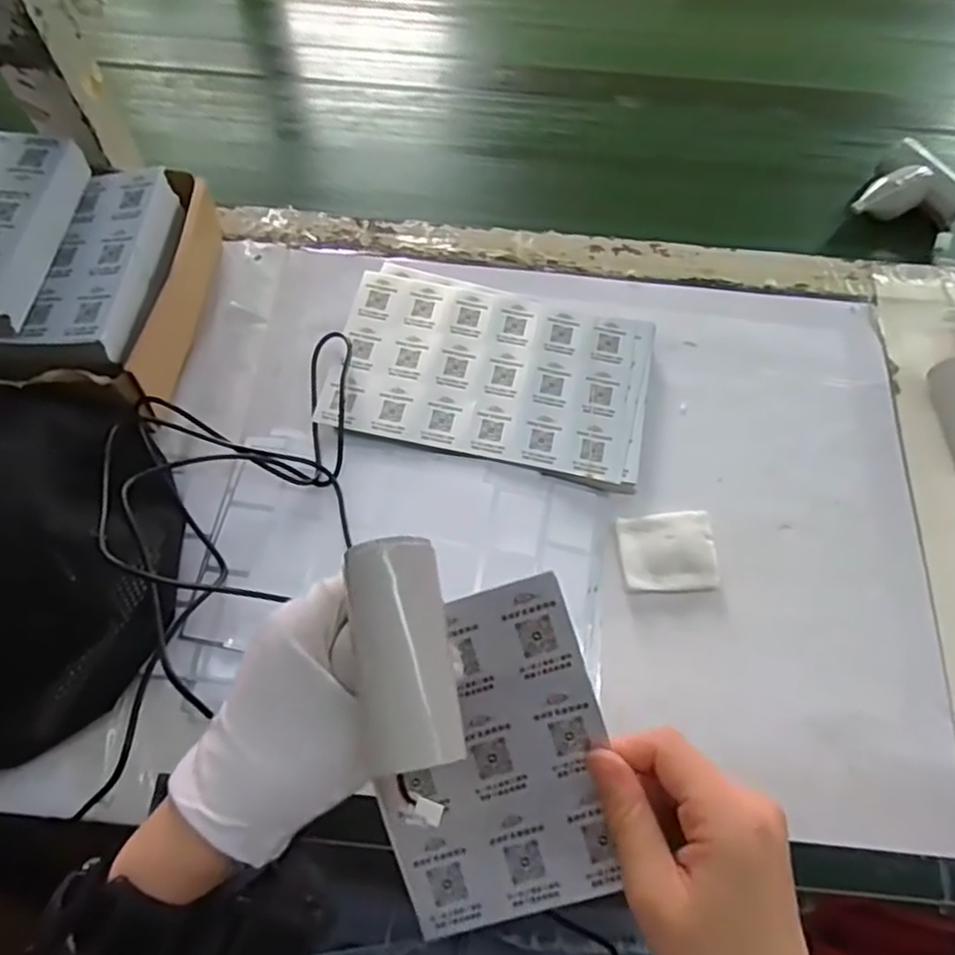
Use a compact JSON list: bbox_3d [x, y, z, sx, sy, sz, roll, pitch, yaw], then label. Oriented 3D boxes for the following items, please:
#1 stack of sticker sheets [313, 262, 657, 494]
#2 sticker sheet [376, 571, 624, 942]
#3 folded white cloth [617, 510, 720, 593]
[{"bbox_3d":[0.011,-0.073,0.478,0.215,0.017,0.137,12,66,4],"label":"stack of sticker sheets"},{"bbox_3d":[0.005,0.117,0.284,0.097,0.005,0.130,-18,88,5],"label":"sticker sheet"},{"bbox_3d":[0.120,0.048,0.430,0.060,0.012,0.049,-3,65,-3],"label":"folded white cloth"}]

